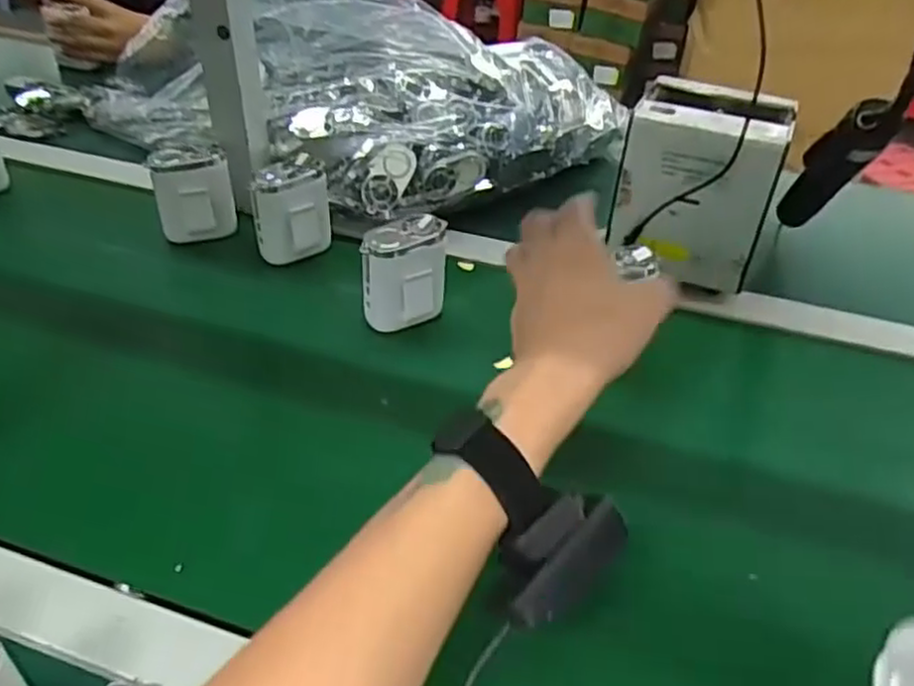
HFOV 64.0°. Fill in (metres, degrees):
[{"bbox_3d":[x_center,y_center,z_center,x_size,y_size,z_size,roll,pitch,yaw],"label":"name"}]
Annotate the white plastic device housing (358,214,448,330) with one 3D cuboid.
[{"bbox_3d":[-0.040,-0.057,0.601,0.075,0.079,0.041,-19,44,-25],"label":"white plastic device housing"}]

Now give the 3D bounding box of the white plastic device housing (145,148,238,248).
[{"bbox_3d":[-0.249,-0.138,0.694,0.073,0.085,0.054,-10,41,-16],"label":"white plastic device housing"}]

